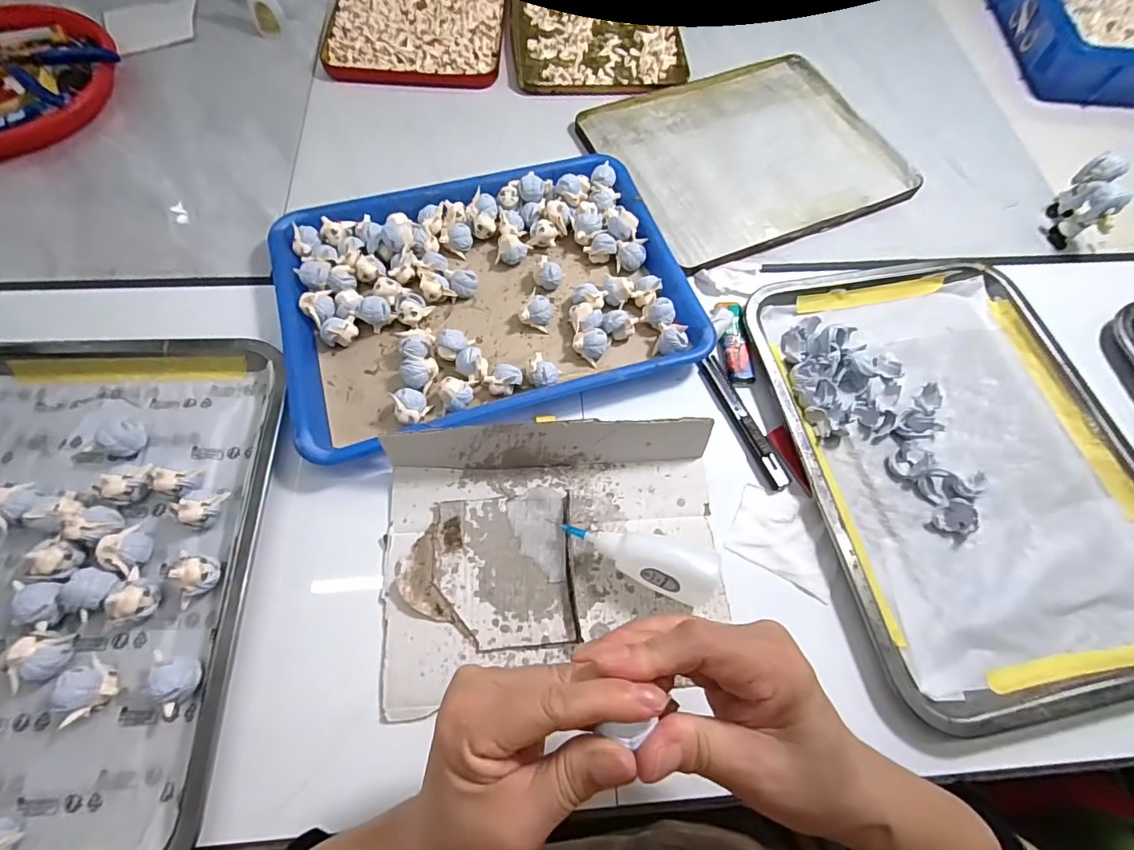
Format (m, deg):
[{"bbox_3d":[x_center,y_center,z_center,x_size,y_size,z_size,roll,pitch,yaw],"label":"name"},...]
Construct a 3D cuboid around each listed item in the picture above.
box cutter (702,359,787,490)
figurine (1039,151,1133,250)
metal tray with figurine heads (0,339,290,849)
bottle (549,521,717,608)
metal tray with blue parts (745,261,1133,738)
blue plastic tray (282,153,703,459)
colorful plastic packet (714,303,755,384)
[{"bbox_3d":[0.143,-0.006,0.390,0.017,0.008,0.121,-21,70,-11],"label":"box cutter"},{"bbox_3d":[0.498,-0.214,0.467,0.025,0.066,0.070,14,67,3],"label":"figurine"},{"bbox_3d":[-0.336,0.101,0.315,0.266,0.036,0.347,-1,67,-3],"label":"metal tray with figurine heads"},{"bbox_3d":[0.046,0.093,0.330,0.104,0.031,0.034,15,67,4],"label":"bottle"},{"bbox_3d":[0.305,0.020,0.375,0.251,0.026,0.340,-10,68,-7],"label":"metal tray with blue parts"},{"bbox_3d":[-0.066,-0.114,0.413,0.322,0.031,0.234,-17,69,-10],"label":"blue plastic tray"},{"bbox_3d":[0.144,-0.074,0.418,0.022,0.008,0.077,-3,67,-4],"label":"colorful plastic packet"}]

